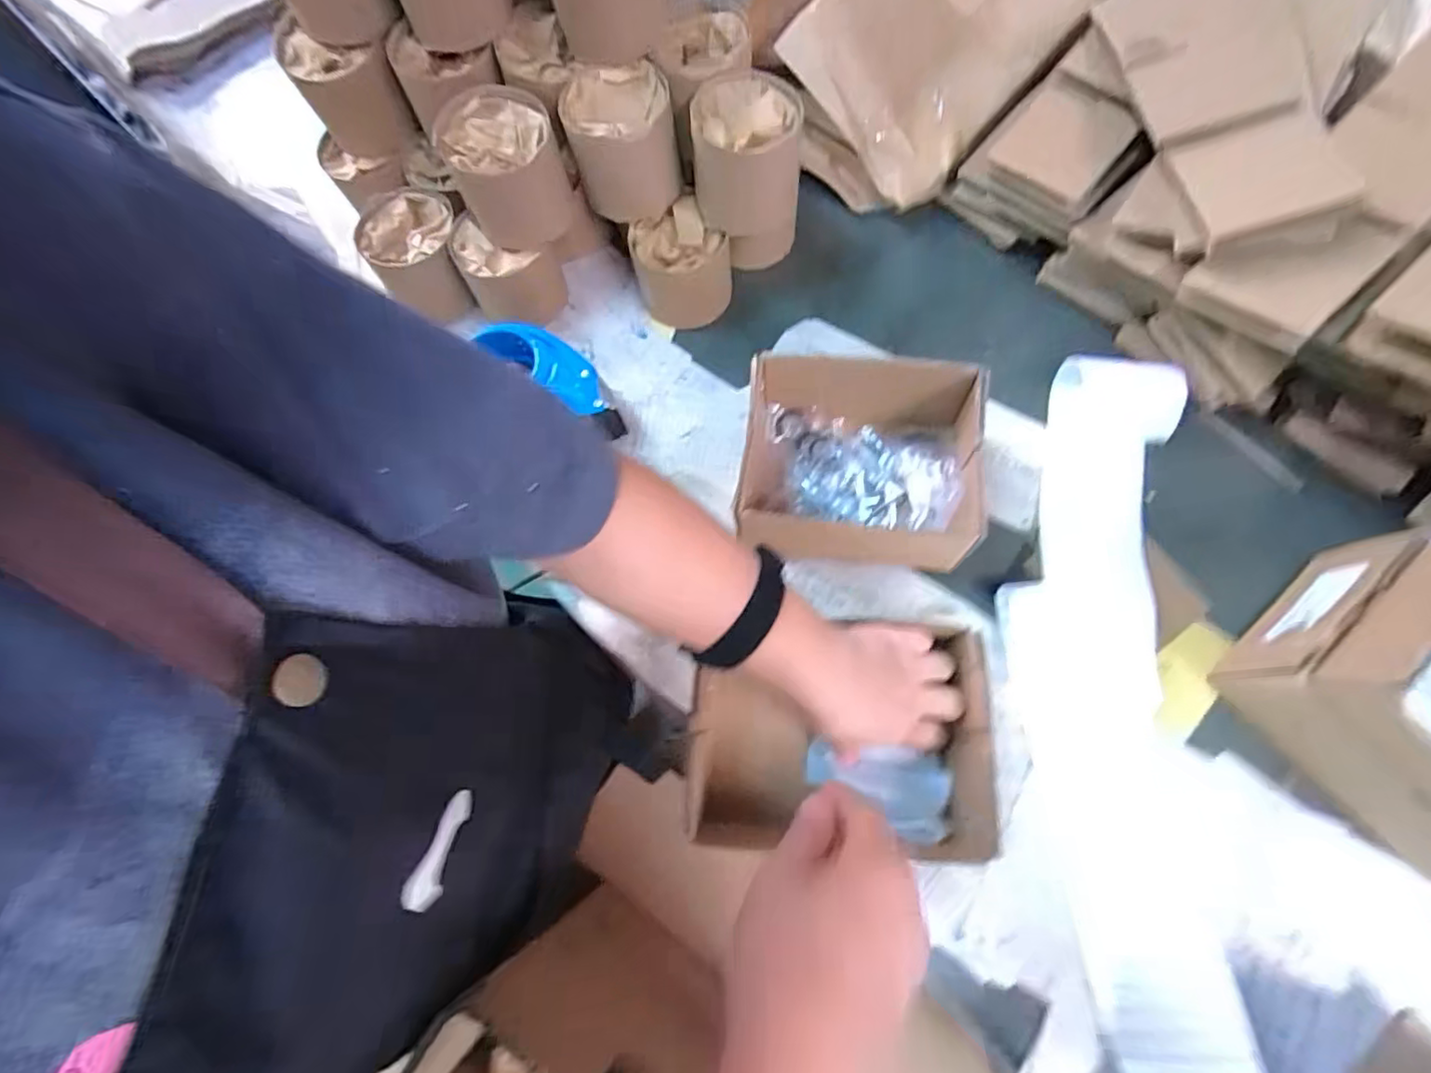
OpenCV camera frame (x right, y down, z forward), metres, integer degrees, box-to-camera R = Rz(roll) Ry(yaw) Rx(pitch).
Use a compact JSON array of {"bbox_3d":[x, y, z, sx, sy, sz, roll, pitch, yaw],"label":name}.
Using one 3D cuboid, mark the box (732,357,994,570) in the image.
[{"bbox_3d":[0.120,-0.061,0.523,0.176,0.098,0.149,5,73,5],"label":"box"}]

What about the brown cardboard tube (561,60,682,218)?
[{"bbox_3d":[-0.081,-0.347,0.550,0.093,0.081,0.092,-11,72,0],"label":"brown cardboard tube"}]

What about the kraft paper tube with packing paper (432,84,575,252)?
[{"bbox_3d":[-0.183,-0.323,0.551,0.094,0.085,0.089,-22,73,-3],"label":"kraft paper tube with packing paper"}]

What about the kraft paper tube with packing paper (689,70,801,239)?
[{"bbox_3d":[0.027,-0.332,0.544,0.091,0.082,0.090,-4,72,2],"label":"kraft paper tube with packing paper"}]

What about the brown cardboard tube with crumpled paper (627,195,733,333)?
[{"bbox_3d":[-0.033,-0.263,0.609,0.092,0.085,0.086,-6,72,2],"label":"brown cardboard tube with crumpled paper"}]

